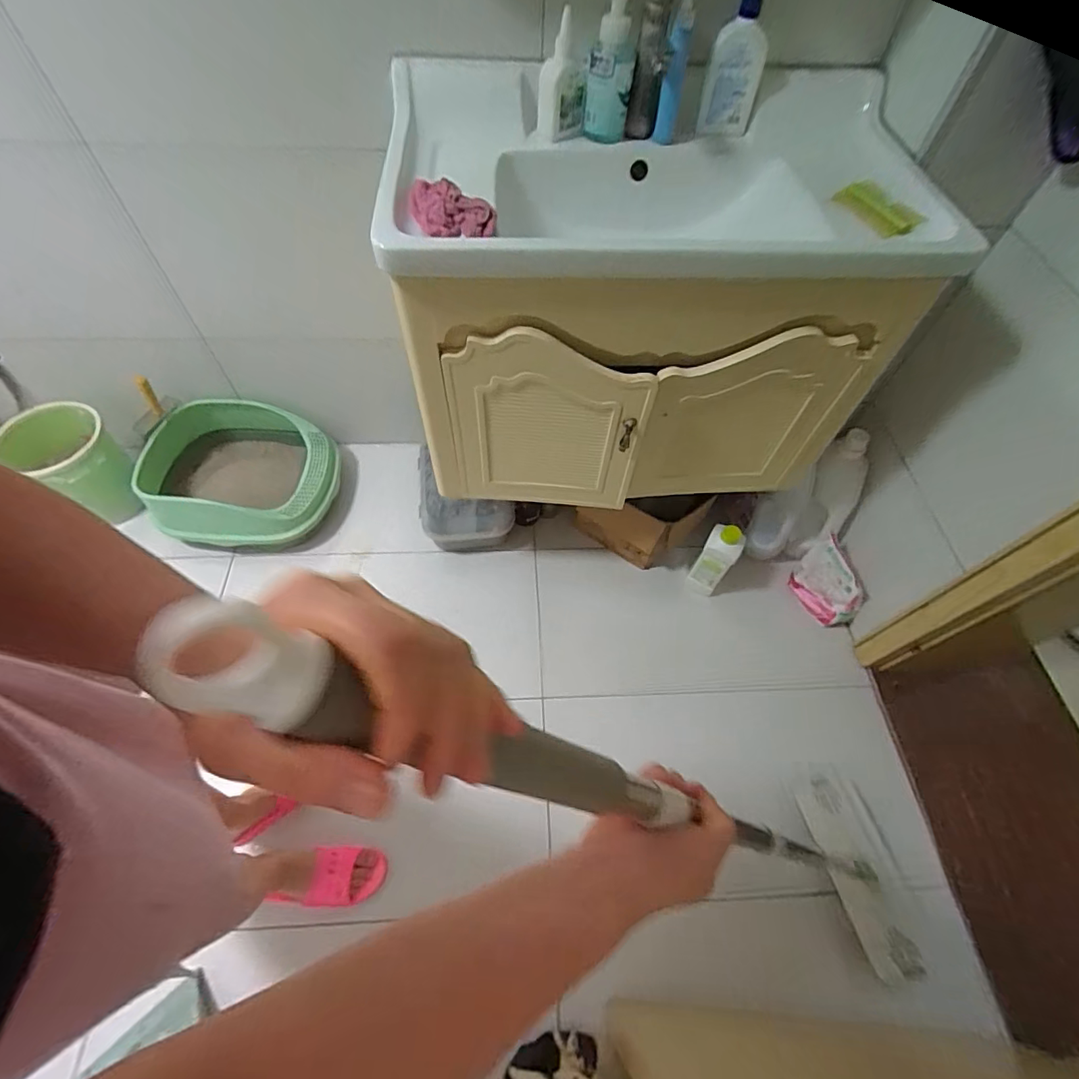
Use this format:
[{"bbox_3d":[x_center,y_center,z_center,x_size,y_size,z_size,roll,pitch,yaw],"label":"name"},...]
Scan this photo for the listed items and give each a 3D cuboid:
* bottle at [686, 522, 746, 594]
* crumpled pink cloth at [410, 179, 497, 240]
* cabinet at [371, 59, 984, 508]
[{"bbox_3d":[0.424,0.053,1.248,0.082,0.231,0.059,35,63,18],"label":"bottle"},{"bbox_3d":[-0.119,-0.450,0.704,0.116,0.042,0.079,-3,58,-4],"label":"crumpled pink cloth"},{"bbox_3d":[0.173,-0.396,0.951,0.782,0.512,0.454,0,58,-2],"label":"cabinet"}]

